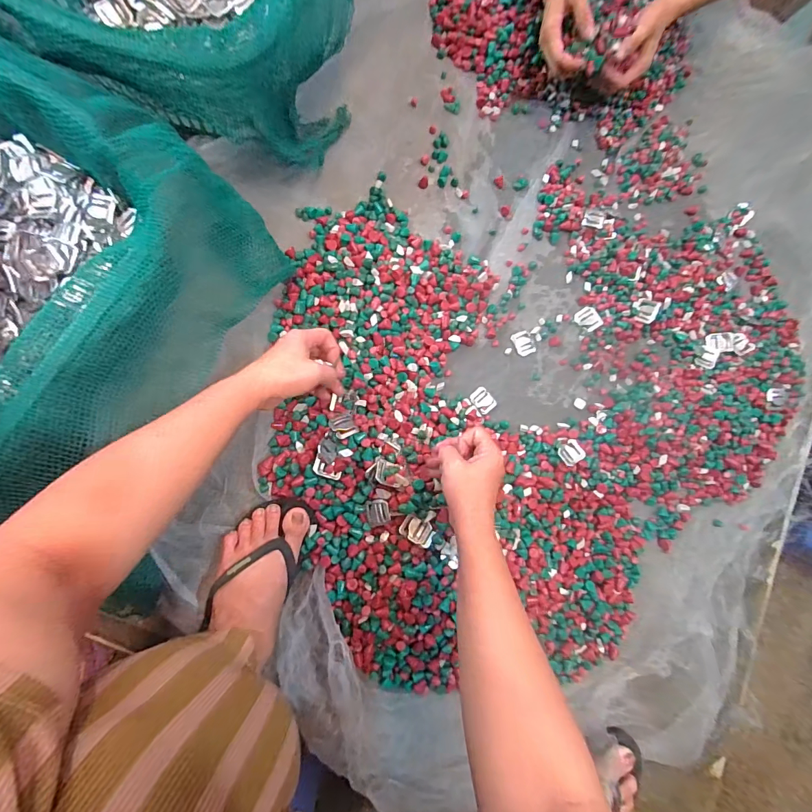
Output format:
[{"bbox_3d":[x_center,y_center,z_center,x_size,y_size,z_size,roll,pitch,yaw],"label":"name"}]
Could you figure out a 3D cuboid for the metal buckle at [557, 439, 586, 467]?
[{"bbox_3d":[0.235,0.067,0.562,0.037,0.005,0.030,-38,75,-9],"label":"metal buckle"}]

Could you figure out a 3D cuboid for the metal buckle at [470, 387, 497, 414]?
[{"bbox_3d":[0.111,-0.008,0.570,0.037,0.006,0.029,45,81,-2],"label":"metal buckle"}]

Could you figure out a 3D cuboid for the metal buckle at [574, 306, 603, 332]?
[{"bbox_3d":[0.277,-0.131,0.597,0.033,0.010,0.036,-35,90,-10],"label":"metal buckle"}]

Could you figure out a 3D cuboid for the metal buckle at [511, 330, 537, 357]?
[{"bbox_3d":[0.174,-0.093,0.586,0.029,0.004,0.036,-25,89,-10],"label":"metal buckle"}]

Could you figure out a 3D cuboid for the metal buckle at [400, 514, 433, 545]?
[{"bbox_3d":[0.012,0.153,0.492,0.036,0.011,0.028,27,82,-5],"label":"metal buckle"}]

